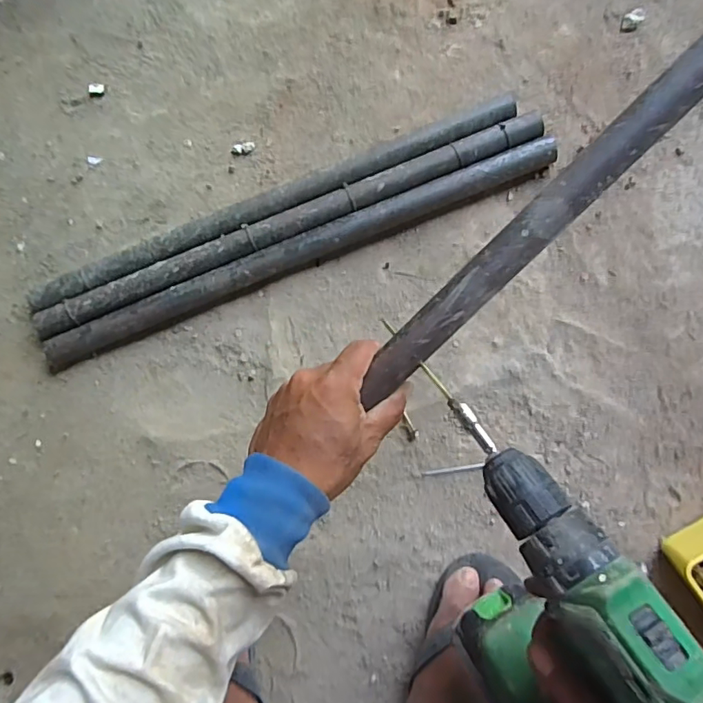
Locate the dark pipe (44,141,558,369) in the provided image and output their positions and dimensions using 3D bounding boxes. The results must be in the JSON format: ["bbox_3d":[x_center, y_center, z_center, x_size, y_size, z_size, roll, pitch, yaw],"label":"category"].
[{"bbox_3d":[-0.061,-0.106,0.578,0.588,0.034,0.032,-22,83,1],"label":"dark pipe"}]

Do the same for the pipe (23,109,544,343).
[{"bbox_3d":[-0.075,-0.138,0.582,0.588,0.032,0.034,-22,83,1],"label":"pipe"}]

